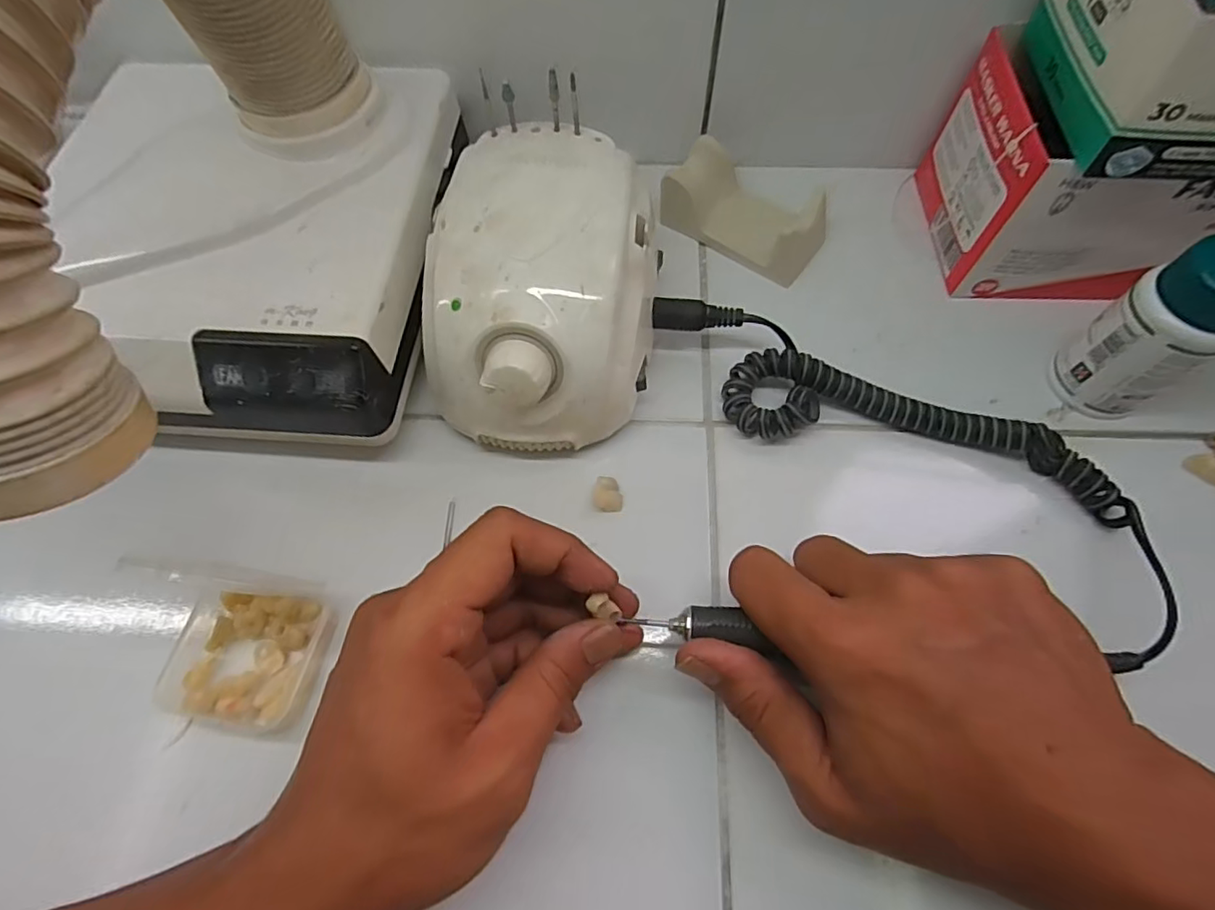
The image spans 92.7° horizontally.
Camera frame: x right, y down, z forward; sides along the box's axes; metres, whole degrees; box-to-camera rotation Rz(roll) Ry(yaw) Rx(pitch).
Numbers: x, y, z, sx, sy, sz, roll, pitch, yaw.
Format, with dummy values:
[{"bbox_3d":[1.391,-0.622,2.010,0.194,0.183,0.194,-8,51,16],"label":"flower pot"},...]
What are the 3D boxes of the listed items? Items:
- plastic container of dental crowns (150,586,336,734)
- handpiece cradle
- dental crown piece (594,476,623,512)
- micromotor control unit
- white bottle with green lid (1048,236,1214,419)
[{"bbox_3d":[-0.151,0.084,0.245,0.056,0.015,0.055,6,65,3],"label":"plastic container of dental crowns"},{"bbox_3d":[0.080,-0.143,0.340,0.091,0.030,0.054,31,69,14],"label":"handpiece cradle"},{"bbox_3d":[0.001,0.019,0.279,0.014,0.010,0.017,6,65,3],"label":"dental crown piece"},{"bbox_3d":[-0.029,-0.077,0.282,0.100,0.084,0.138,6,65,3],"label":"micromotor control unit"},{"bbox_3d":[0.247,-0.055,0.260,0.033,0.081,0.041,-19,66,-9],"label":"white bottle with green lid"}]

